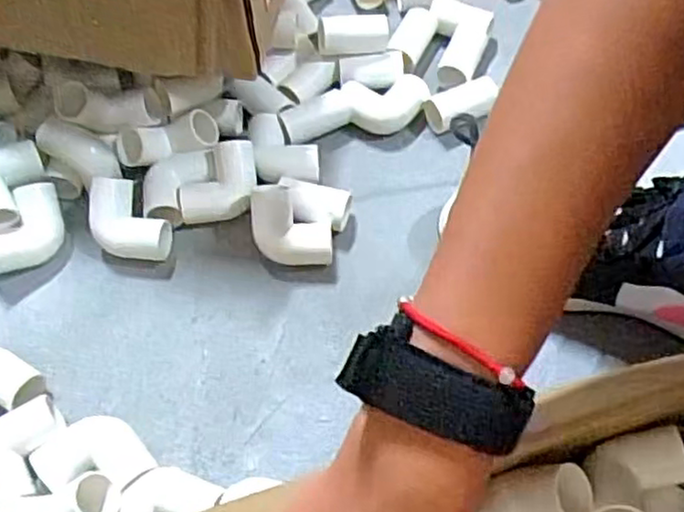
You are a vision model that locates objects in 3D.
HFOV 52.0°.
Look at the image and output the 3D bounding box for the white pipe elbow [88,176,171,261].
[{"bbox_3d":[-0.155,-0.022,0.503,0.044,0.025,0.069,-39,91,-15],"label":"white pipe elbow"}]

